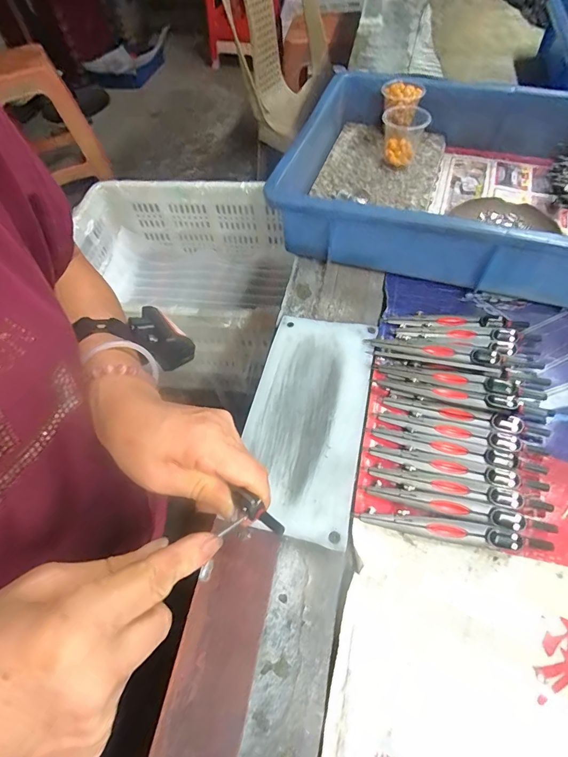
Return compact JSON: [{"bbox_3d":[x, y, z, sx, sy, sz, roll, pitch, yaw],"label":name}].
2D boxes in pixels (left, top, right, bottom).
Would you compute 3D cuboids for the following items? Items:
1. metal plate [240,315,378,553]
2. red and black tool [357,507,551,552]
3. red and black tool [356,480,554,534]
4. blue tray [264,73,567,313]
[{"bbox_3d":[0.020,0.028,0.319,0.094,0.007,0.193,11,59,9],"label":"metal plate"},{"bbox_3d":[0.116,0.104,0.265,0.128,0.008,0.015,8,59,7],"label":"red and black tool"},{"bbox_3d":[0.123,0.092,0.270,0.126,0.007,0.015,13,60,10],"label":"red and black tool"},{"bbox_3d":[0.242,-0.223,0.417,0.444,0.077,0.318,15,60,11],"label":"blue tray"}]

